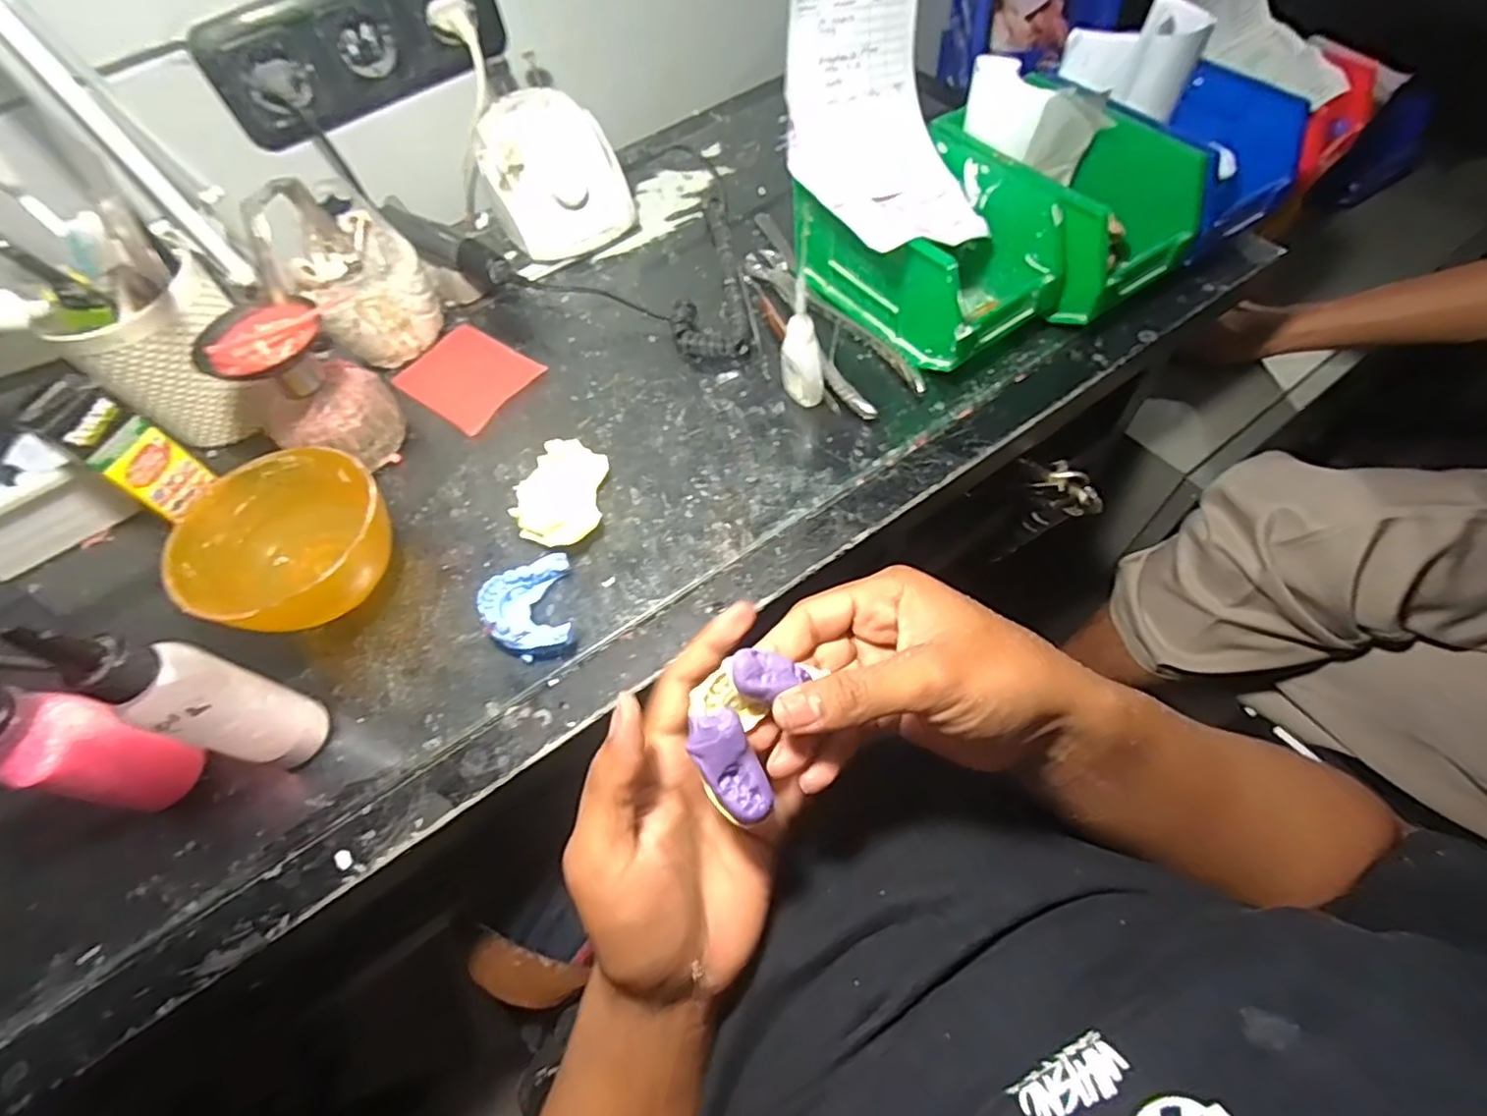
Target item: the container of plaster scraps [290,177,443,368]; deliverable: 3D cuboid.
[{"bbox_3d":[-0.277,-0.202,0.484,0.077,0.096,0.073,-30,63,-13],"label":"container of plaster scraps"}]

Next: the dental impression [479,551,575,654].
[{"bbox_3d":[-0.123,0.028,0.377,0.046,0.026,0.059,-13,60,-3],"label":"dental impression"}]

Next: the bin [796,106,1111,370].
[{"bbox_3d":[0.138,-0.215,0.461,0.131,0.095,0.160,-24,61,-10],"label":"bin"}]

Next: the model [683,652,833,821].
[{"bbox_3d":[-0.004,0.070,0.276,0.037,0.028,0.062,23,78,-20],"label":"model"}]

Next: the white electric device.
[{"bbox_3d":[-0.163,-0.326,0.559,0.113,0.080,0.134,-23,61,-9],"label":"white electric device"}]

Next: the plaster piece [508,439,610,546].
[{"bbox_3d":[-0.117,-0.039,0.419,0.052,0.027,0.071,-1,60,4],"label":"plaster piece"}]

